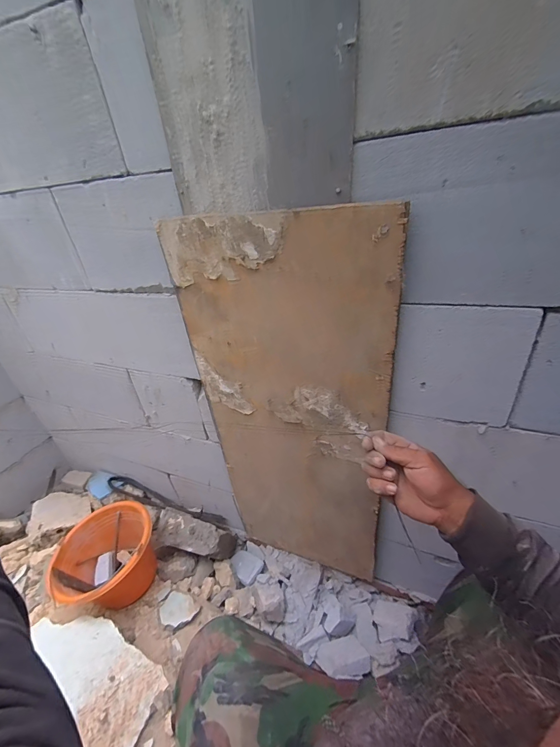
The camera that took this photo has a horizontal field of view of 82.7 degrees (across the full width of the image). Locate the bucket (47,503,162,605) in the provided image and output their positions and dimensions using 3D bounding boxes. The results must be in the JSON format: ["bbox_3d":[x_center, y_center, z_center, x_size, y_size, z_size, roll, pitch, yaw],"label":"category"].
[{"bbox_3d":[-0.453,0.513,0.867,0.230,0.189,0.243,8,36,24],"label":"bucket"}]

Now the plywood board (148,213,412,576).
[{"bbox_3d":[0.022,0.133,0.682,0.387,0.850,0.017,7,35,22],"label":"plywood board"}]

